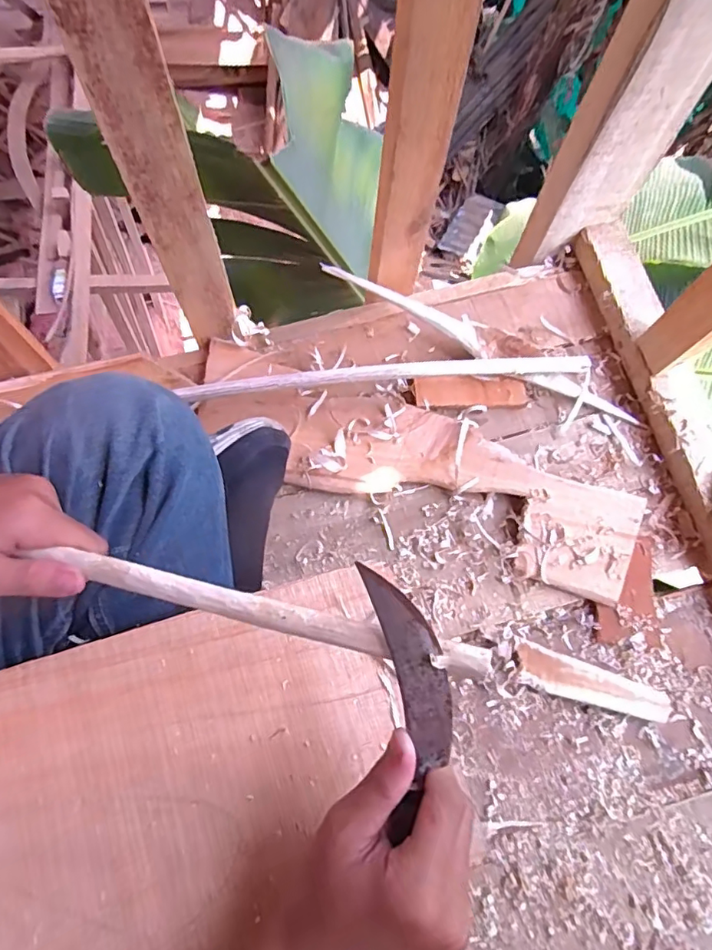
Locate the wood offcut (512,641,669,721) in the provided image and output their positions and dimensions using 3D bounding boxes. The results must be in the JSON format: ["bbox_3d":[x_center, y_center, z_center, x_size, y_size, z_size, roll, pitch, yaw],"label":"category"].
[{"bbox_3d":[0.215,0.192,0.497,0.142,0.015,0.037,19,72,4],"label":"wood offcut"}]

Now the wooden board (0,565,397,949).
[{"bbox_3d":[-0.110,0.189,0.308,0.290,0.006,0.198,-14,77,-18],"label":"wooden board"}]

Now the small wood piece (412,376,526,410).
[{"bbox_3d":[0.120,-0.087,0.571,0.116,0.008,0.033,0,80,-4],"label":"small wood piece"}]

